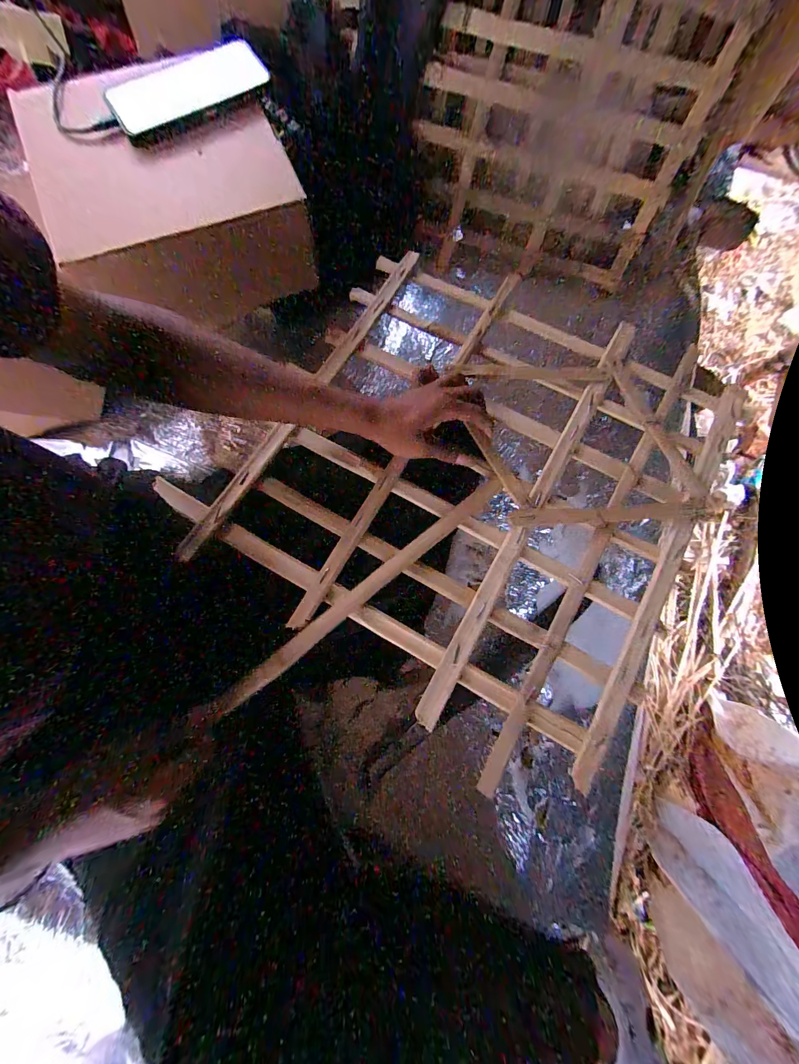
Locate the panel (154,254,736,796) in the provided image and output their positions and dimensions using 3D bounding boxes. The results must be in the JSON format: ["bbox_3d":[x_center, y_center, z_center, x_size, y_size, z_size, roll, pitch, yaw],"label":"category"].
[{"bbox_3d":[0.070,-0.060,0.384,0.458,0.032,0.539,32,79,8],"label":"panel"}]

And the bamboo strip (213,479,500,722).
[{"bbox_3d":[-0.028,0.055,0.352,0.340,0.008,0.017,-38,79,-11],"label":"bamboo strip"}]

